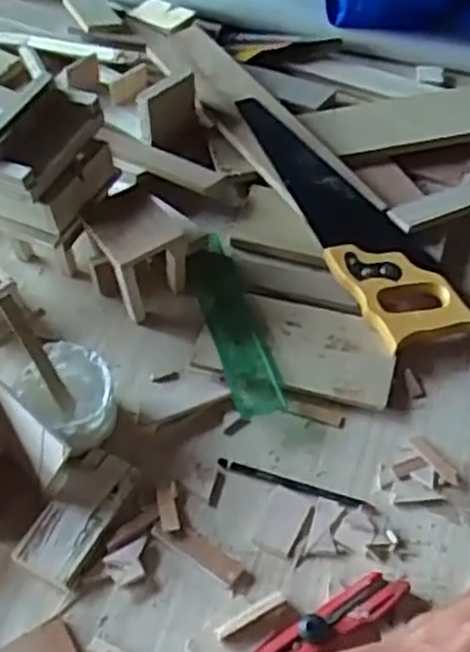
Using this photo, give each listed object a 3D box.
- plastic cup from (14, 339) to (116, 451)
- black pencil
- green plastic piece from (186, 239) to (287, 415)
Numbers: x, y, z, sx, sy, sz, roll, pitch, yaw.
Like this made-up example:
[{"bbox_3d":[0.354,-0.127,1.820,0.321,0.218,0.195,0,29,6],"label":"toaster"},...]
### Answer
[{"bbox_3d":[-0.151,0.068,0.700,0.090,0.062,0.083,-1,49,2],"label":"plastic cup"},{"bbox_3d":[0.051,0.139,0.670,0.139,0.005,0.010,15,52,15],"label":"black pencil"},{"bbox_3d":[-0.004,-0.004,0.786,0.050,0.021,0.230,-13,50,-8],"label":"green plastic piece"}]

